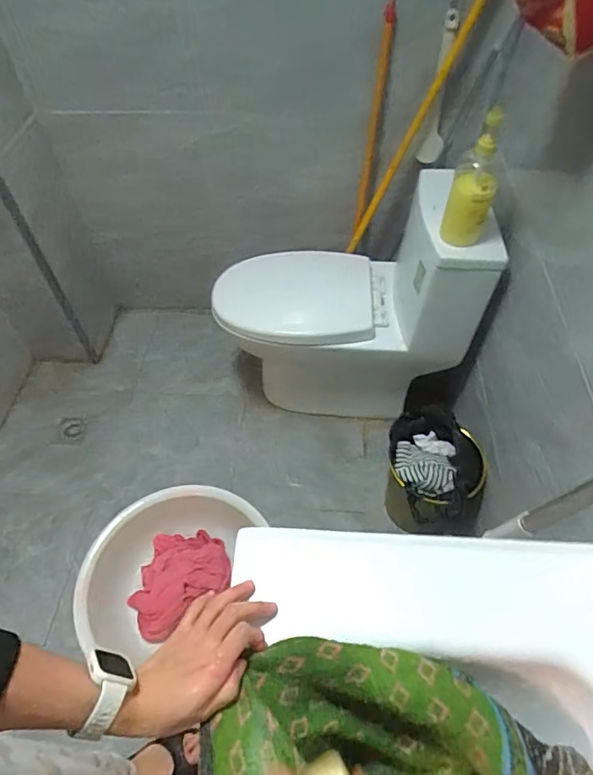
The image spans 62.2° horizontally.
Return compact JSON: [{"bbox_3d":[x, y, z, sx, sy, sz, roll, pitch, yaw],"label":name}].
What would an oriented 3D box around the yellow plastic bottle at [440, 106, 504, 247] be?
[{"bbox_3d":[0.360,-0.413,0.994,0.090,0.267,0.069,16,56,13],"label":"yellow plastic bottle"}]

